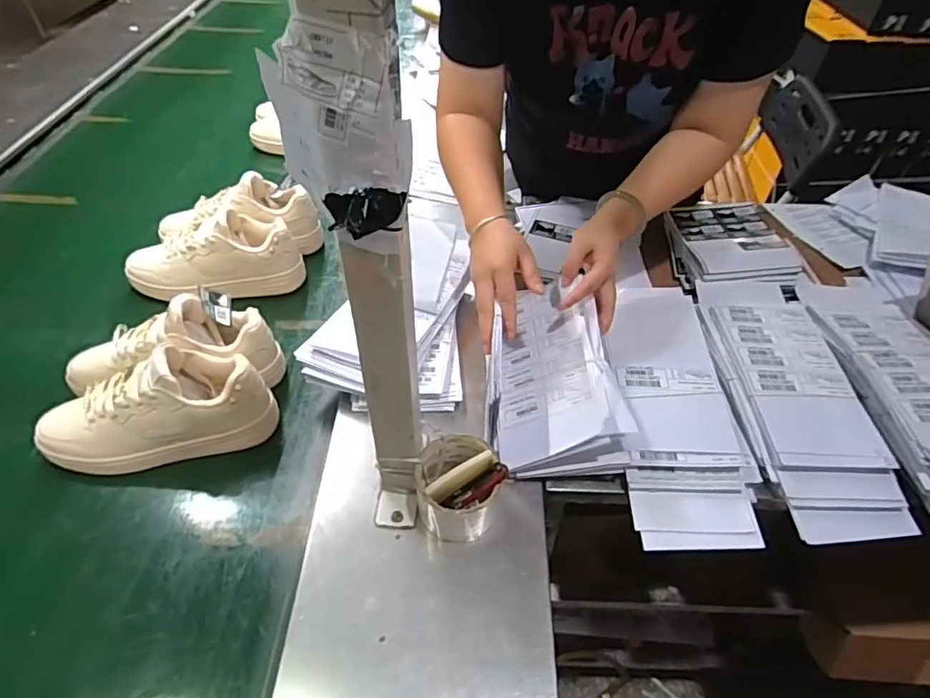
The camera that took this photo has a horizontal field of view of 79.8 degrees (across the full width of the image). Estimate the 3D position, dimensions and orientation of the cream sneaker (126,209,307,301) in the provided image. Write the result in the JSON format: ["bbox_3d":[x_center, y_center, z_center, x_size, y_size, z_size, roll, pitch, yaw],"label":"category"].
[{"bbox_3d":[-0.374,-0.134,0.817,0.266,0.122,0.099,-4,47,-6],"label":"cream sneaker"}]

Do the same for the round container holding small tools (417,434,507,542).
[{"bbox_3d":[-0.008,0.139,0.554,0.079,0.074,0.080,1,47,-1],"label":"round container holding small tools"}]

